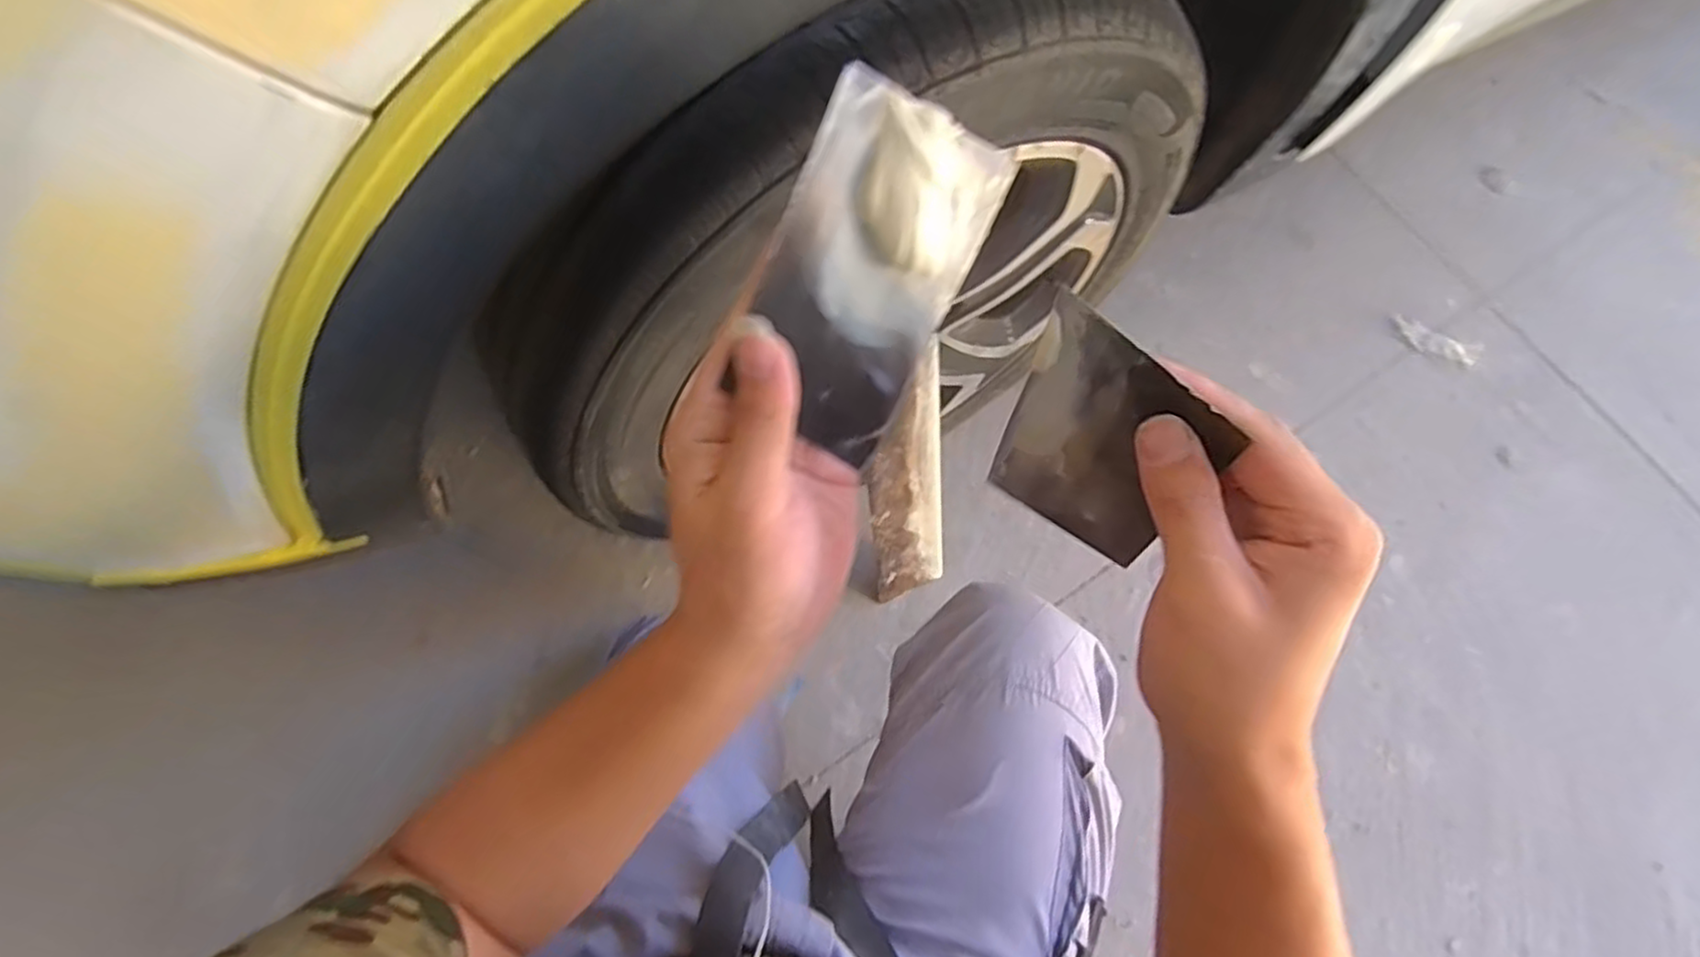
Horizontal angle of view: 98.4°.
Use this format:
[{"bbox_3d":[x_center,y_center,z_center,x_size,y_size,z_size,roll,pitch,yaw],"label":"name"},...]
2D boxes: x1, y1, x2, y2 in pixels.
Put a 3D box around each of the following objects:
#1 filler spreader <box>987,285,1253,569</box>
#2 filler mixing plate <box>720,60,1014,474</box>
[{"bbox_3d":[0.097,-0.011,0.285,0.072,0.125,0.007,33,66,15],"label":"filler spreader"},{"bbox_3d":[0.006,-0.063,0.255,0.073,0.121,0.013,12,26,-34],"label":"filler mixing plate"}]

